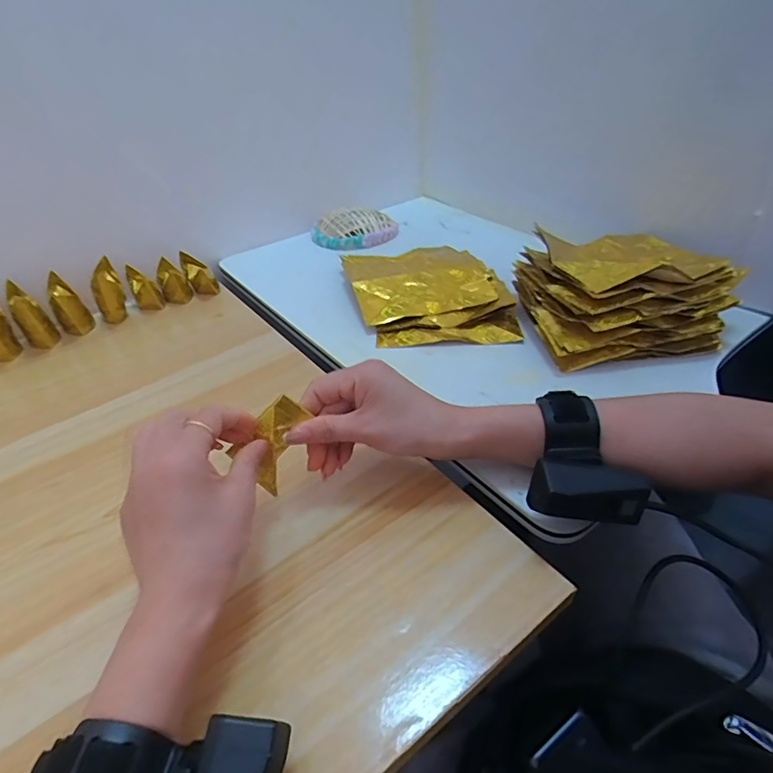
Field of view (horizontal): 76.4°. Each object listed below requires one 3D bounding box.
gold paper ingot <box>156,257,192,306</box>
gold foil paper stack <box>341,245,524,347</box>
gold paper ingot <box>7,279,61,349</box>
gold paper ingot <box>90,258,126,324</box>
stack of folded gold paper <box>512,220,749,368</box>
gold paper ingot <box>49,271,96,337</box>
[{"bbox_3d":[-0.275,-0.136,0.630,0.034,0.044,0.038,-22,41,-19],"label":"gold paper ingot"},{"bbox_3d":[0.045,-0.119,0.578,0.165,0.029,0.243,-12,39,-7],"label":"gold foil paper stack"},{"bbox_3d":[-0.400,-0.076,0.555,0.031,0.071,0.050,-31,45,-28],"label":"gold paper ingot"},{"bbox_3d":[-0.334,-0.110,0.592,0.032,0.069,0.039,-25,42,-22],"label":"gold paper ingot"},{"bbox_3d":[0.236,-0.103,0.501,0.191,0.067,0.178,-7,39,-1],"label":"stack of folded gold paper"},{"bbox_3d":[-0.371,-0.093,0.574,0.034,0.064,0.047,-29,44,-26],"label":"gold paper ingot"}]

